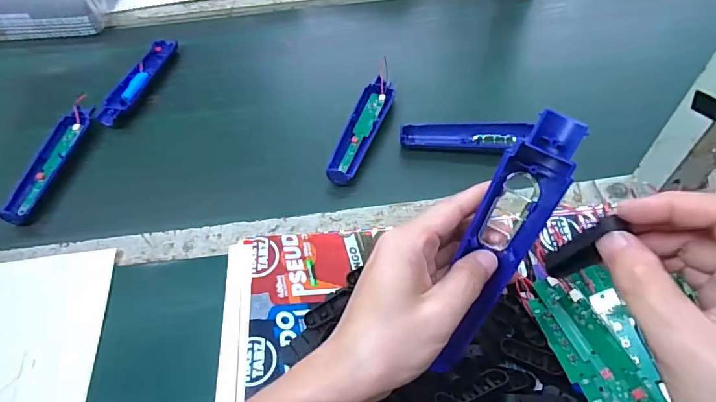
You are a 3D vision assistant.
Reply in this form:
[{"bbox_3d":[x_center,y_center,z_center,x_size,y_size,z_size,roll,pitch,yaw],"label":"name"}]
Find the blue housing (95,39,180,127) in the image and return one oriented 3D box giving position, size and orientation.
[{"bbox_3d":[-0.300,-0.166,0.640,0.036,0.014,0.174,10,56,9],"label":"blue housing"}]

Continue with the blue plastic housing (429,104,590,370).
[{"bbox_3d":[0.085,0.031,0.284,0.040,0.172,0.020,25,16,18],"label":"blue plastic housing"}]

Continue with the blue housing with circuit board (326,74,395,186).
[{"bbox_3d":[0.003,-0.087,0.554,0.038,0.015,0.162,18,58,14],"label":"blue housing with circuit board"}]

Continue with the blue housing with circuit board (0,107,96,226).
[{"bbox_3d":[-0.369,-0.046,0.554,0.038,0.015,0.170,7,56,7],"label":"blue housing with circuit board"}]

